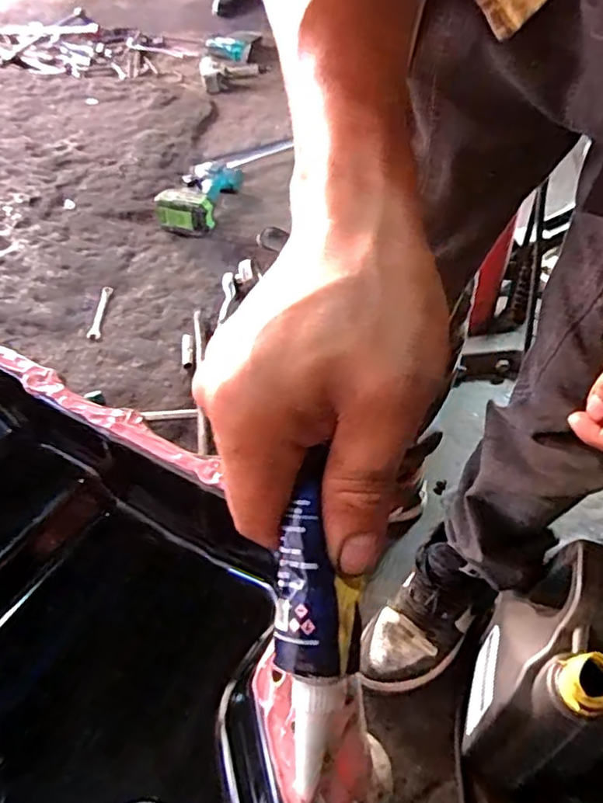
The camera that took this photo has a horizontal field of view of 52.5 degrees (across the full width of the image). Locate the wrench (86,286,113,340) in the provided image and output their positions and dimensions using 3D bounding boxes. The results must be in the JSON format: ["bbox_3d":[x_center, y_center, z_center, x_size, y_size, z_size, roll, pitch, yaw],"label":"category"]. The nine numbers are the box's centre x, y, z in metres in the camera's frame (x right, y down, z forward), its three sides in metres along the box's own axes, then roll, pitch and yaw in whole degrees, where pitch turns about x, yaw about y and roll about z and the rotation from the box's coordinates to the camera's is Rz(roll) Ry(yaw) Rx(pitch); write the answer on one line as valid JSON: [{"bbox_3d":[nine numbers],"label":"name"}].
[{"bbox_3d":[-0.430,-0.192,1.304,0.027,0.006,0.171,-1,47,-3],"label":"wrench"}]

